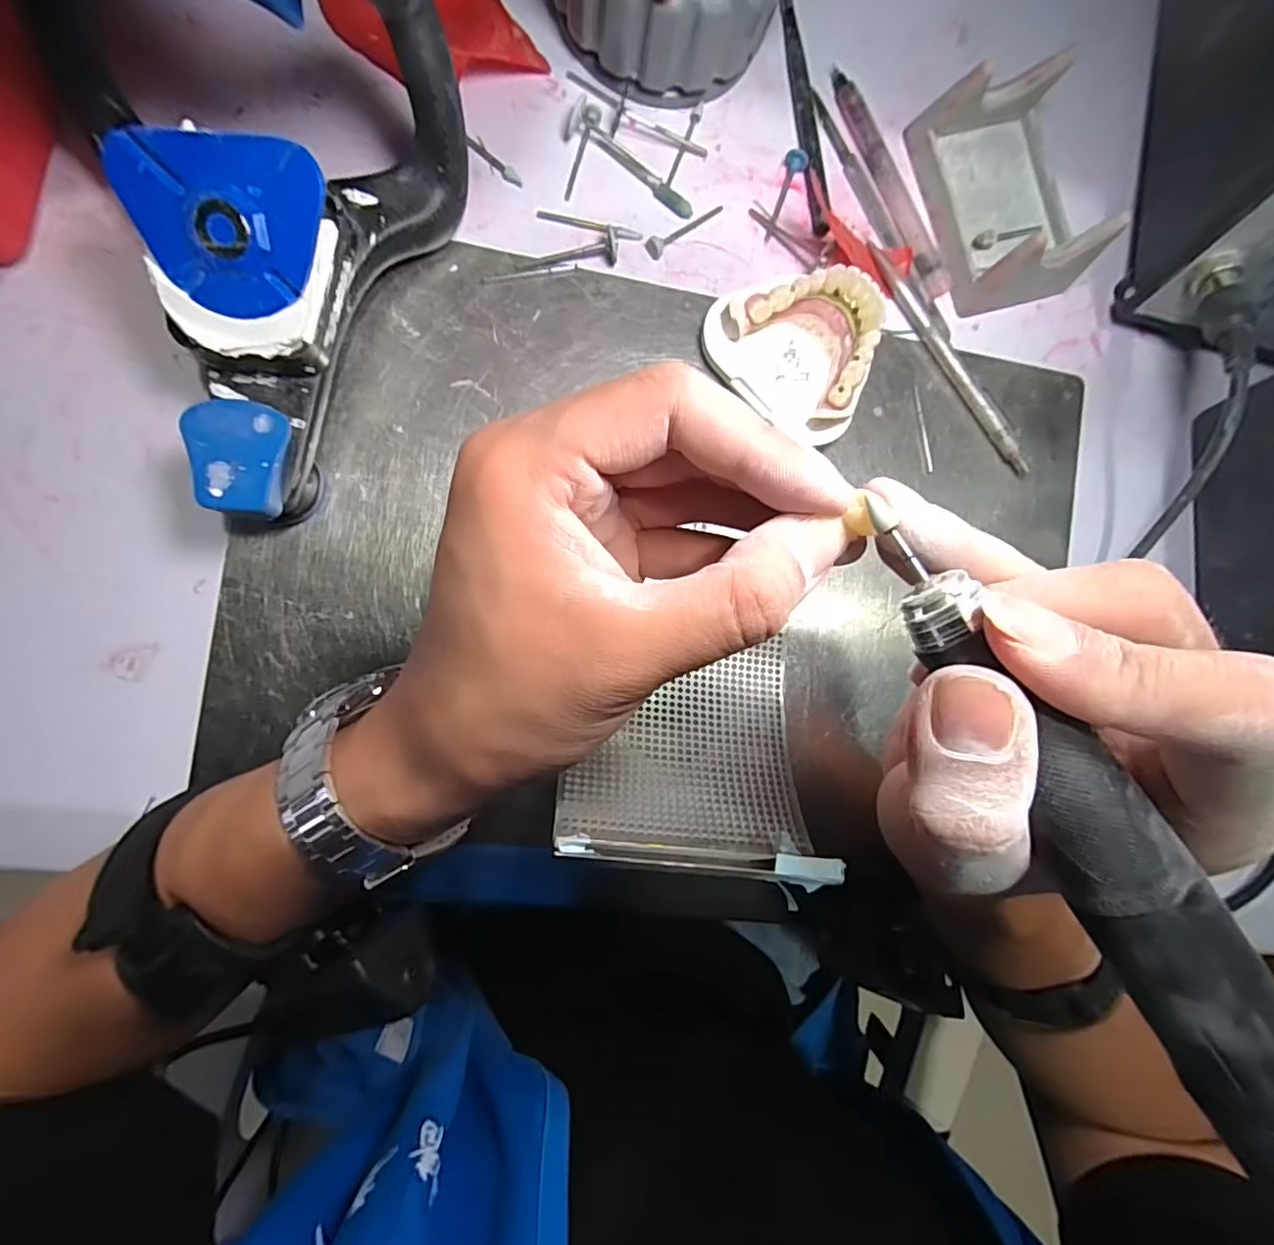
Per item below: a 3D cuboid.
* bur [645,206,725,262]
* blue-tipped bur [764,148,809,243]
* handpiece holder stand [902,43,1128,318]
[{"bbox_3d":[0.023,-0.189,0.272,0.044,0.005,0.009,-41,94,-7],"label":"bur"},{"bbox_3d":[0.071,-0.208,0.277,0.011,0.007,0.043,20,86,-7],"label":"blue-tipped bur"},{"bbox_3d":[0.182,-0.209,0.277,0.070,0.037,0.098,-11,91,-8],"label":"handpiece holder stand"}]

